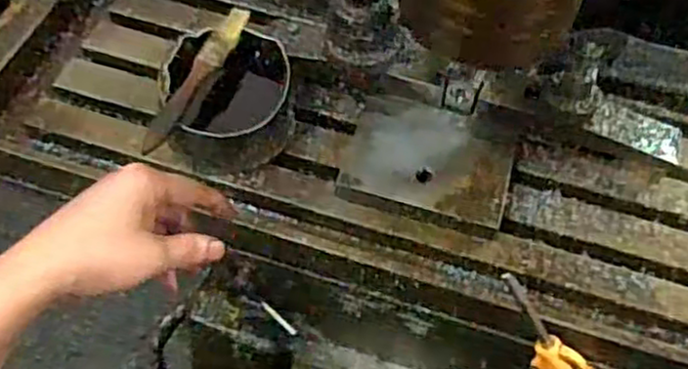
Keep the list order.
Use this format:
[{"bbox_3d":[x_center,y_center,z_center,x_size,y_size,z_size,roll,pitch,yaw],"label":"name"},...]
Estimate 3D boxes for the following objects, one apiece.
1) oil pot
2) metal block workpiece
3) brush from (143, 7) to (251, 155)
[{"bbox_3d":[-0.093,-0.068,0.577,0.099,0.060,0.097,2,56,-3],"label":"oil pot"},{"bbox_3d":[0.069,-0.019,0.571,0.128,0.022,0.099,15,56,6],"label":"metal block workpiece"},{"bbox_3d":[-0.112,-0.085,0.560,0.021,0.020,0.152,19,57,9],"label":"brush"}]

